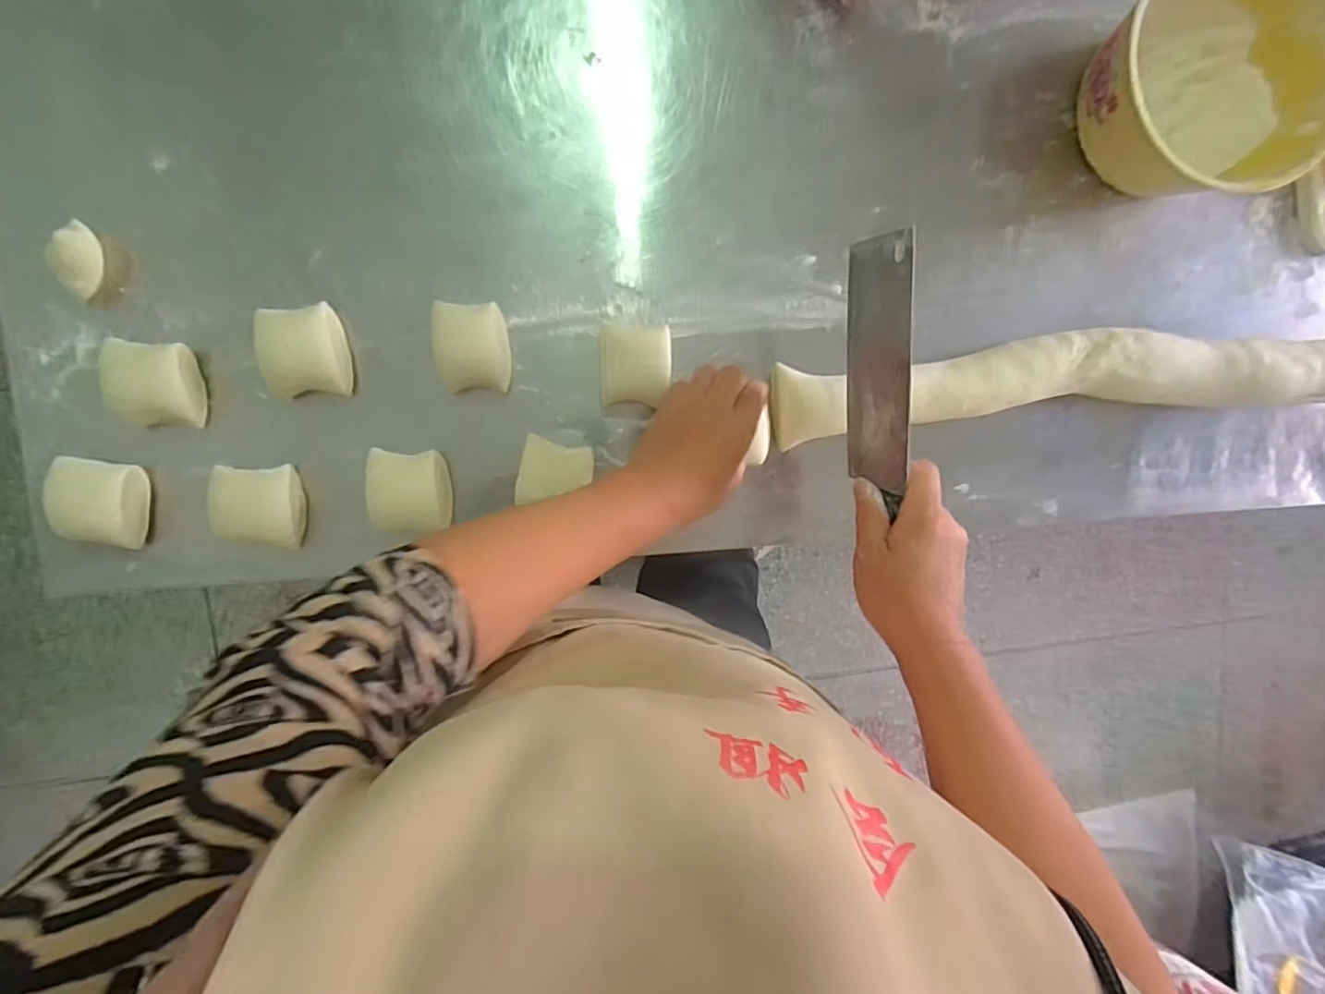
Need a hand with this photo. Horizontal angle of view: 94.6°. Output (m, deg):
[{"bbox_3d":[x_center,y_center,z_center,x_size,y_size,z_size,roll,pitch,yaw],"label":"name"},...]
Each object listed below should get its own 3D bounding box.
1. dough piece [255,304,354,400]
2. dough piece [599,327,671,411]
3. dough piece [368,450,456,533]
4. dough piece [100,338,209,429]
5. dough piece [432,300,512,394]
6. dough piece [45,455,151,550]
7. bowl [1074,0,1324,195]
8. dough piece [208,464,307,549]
[{"bbox_3d":[-0.289,-0.118,0.495,0.061,0.039,0.071,-5,96,-7],"label":"dough piece"},{"bbox_3d":[-0.024,-0.113,0.528,0.059,0.034,0.063,-2,96,-7],"label":"dough piece"},{"bbox_3d":[-0.213,-0.005,0.519,0.061,0.045,0.067,-2,96,-7],"label":"dough piece"},{"bbox_3d":[-0.403,-0.089,0.485,0.062,0.033,0.063,1,95,-7],"label":"dough piece"},{"bbox_3d":[-0.157,-0.125,0.509,0.058,0.043,0.072,-4,96,-7],"label":"dough piece"},{"bbox_3d":[-0.447,0.004,0.485,0.057,0.033,0.066,13,94,-8],"label":"dough piece"},{"bbox_3d":[0.467,-0.359,0.532,0.193,0.103,0.198,-1,96,-7],"label":"bowl"},{"bbox_3d":[-0.332,0.007,0.505,0.062,0.036,0.065,2,95,-8],"label":"dough piece"}]

